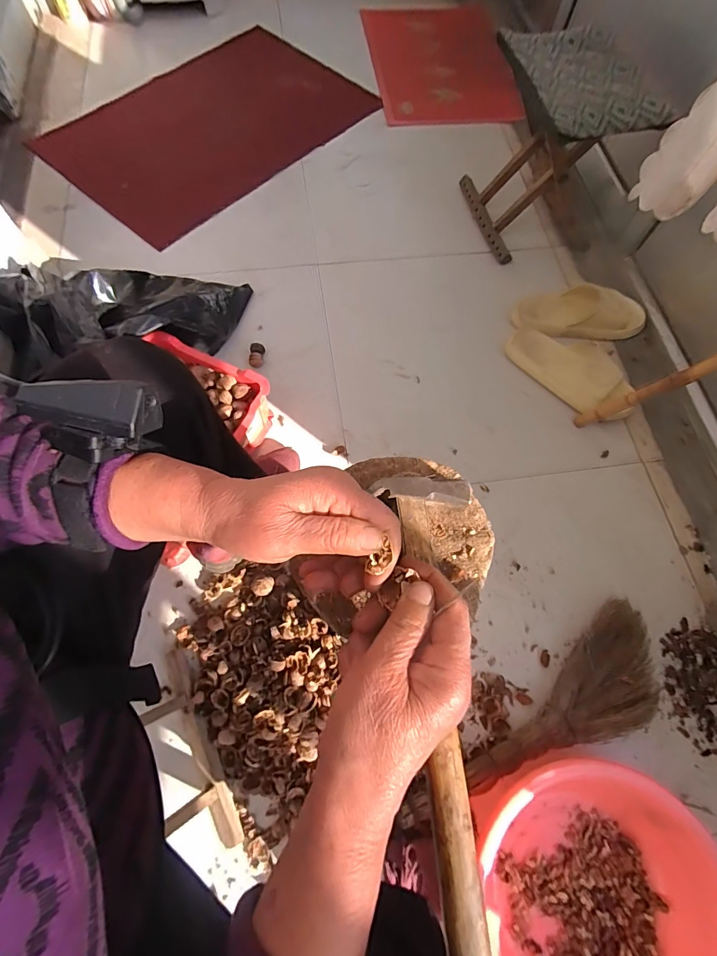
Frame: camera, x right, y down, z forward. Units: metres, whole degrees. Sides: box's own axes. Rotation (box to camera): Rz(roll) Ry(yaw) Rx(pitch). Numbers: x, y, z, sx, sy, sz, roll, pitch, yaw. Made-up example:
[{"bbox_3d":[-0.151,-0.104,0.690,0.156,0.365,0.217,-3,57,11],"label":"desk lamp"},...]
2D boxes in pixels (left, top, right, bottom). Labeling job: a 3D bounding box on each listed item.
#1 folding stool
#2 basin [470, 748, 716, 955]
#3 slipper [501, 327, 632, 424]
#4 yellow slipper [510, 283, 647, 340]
[{"bbox_3d":[0.431,-0.735,0.940,0.247,0.301,0.316,-14,71,-7],"label":"folding stool"},{"bbox_3d":[0.330,0.563,0.557,0.321,0.114,0.319,1,70,-1],"label":"basin"},{"bbox_3d":[0.447,-0.231,0.871,0.285,0.075,0.104,40,73,12],"label":"slipper"},{"bbox_3d":[0.506,-0.376,0.937,0.295,0.061,0.097,4,69,0],"label":"yellow slipper"}]

